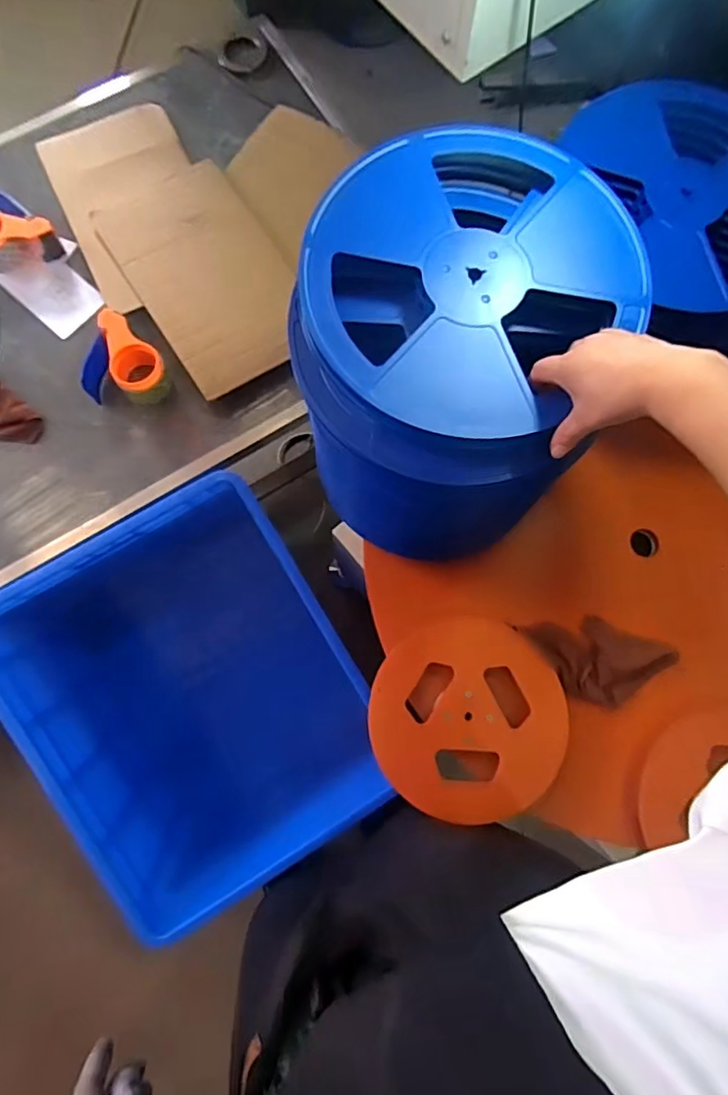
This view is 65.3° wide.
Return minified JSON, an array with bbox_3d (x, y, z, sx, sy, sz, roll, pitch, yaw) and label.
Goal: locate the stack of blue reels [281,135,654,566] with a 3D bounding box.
[{"bbox_3d":[0.090,-0.202,0.670,0.310,0.319,0.358,18,79,3],"label":"stack of blue reels"}]

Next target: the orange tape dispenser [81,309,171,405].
[{"bbox_3d":[-0.400,-0.320,0.950,0.126,0.065,0.143,-7,79,-2],"label":"orange tape dispenser"}]

